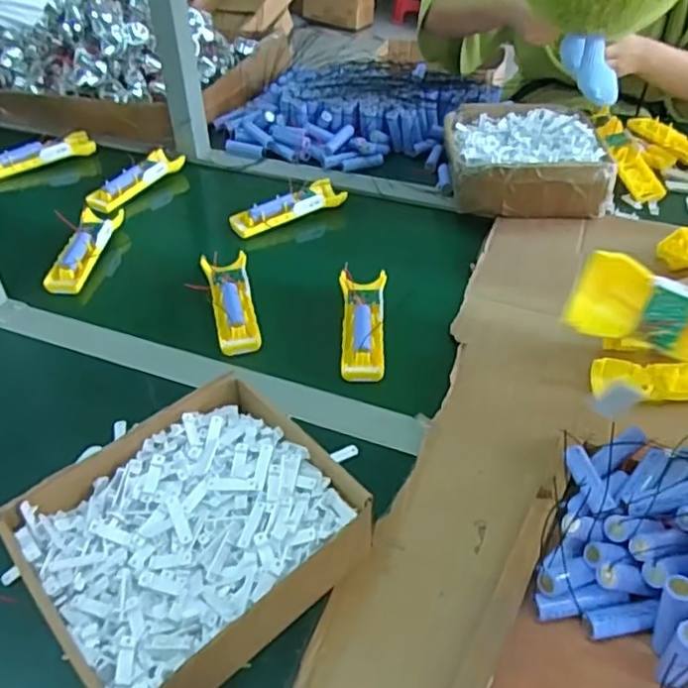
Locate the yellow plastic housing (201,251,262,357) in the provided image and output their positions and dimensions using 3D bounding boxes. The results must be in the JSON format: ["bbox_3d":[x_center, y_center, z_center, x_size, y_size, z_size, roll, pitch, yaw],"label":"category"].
[{"bbox_3d":[-0.128,-0.050,0.734,0.049,0.019,0.159,-9,42,-9],"label":"yellow plastic housing"}]

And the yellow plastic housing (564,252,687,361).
[{"bbox_3d":[0.199,-0.015,0.391,0.117,0.047,0.030,22,17,13],"label":"yellow plastic housing"}]

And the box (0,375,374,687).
[{"bbox_3d":[-0.113,0.142,0.485,0.216,0.069,0.183,-31,49,-29],"label":"box"}]

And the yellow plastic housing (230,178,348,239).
[{"bbox_3d":[-0.076,-0.192,0.894,0.168,0.025,0.051,-28,48,-26],"label":"yellow plastic housing"}]

